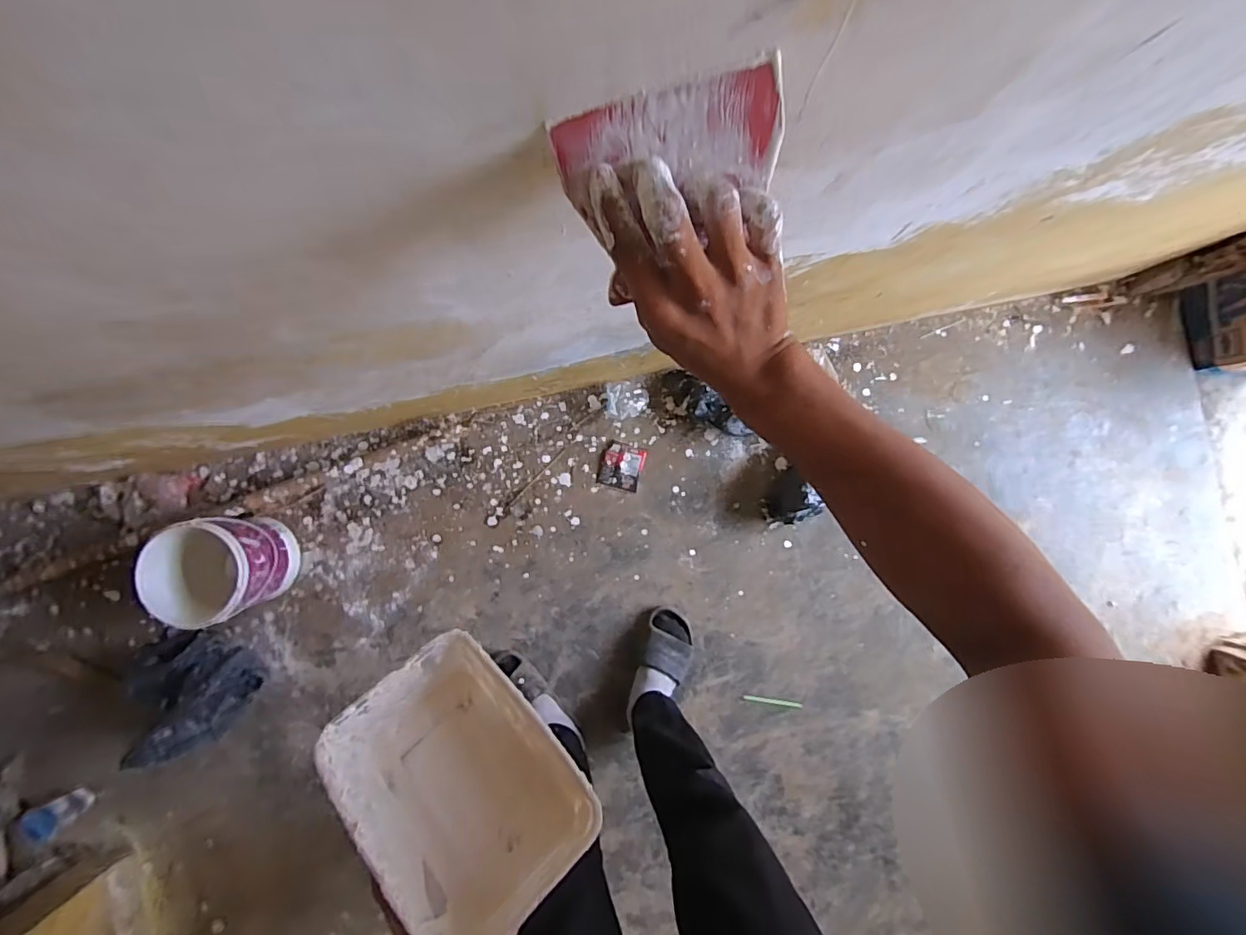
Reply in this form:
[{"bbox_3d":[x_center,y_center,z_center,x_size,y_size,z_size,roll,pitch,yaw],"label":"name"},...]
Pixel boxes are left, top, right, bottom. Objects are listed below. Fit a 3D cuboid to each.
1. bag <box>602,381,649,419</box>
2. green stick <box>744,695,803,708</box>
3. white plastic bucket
[{"bbox_3d":[0.007,-0.142,1.132,0.094,0.061,0.073,-8,89,-3],"label":"bag"},{"bbox_3d":[0.322,0.502,1.149,0.128,0.005,0.012,10,89,-2],"label":"green stick"},{"bbox_3d":[-0.755,0.188,1.021,0.174,0.180,0.185,0,88,-3],"label":"white plastic bucket"}]

